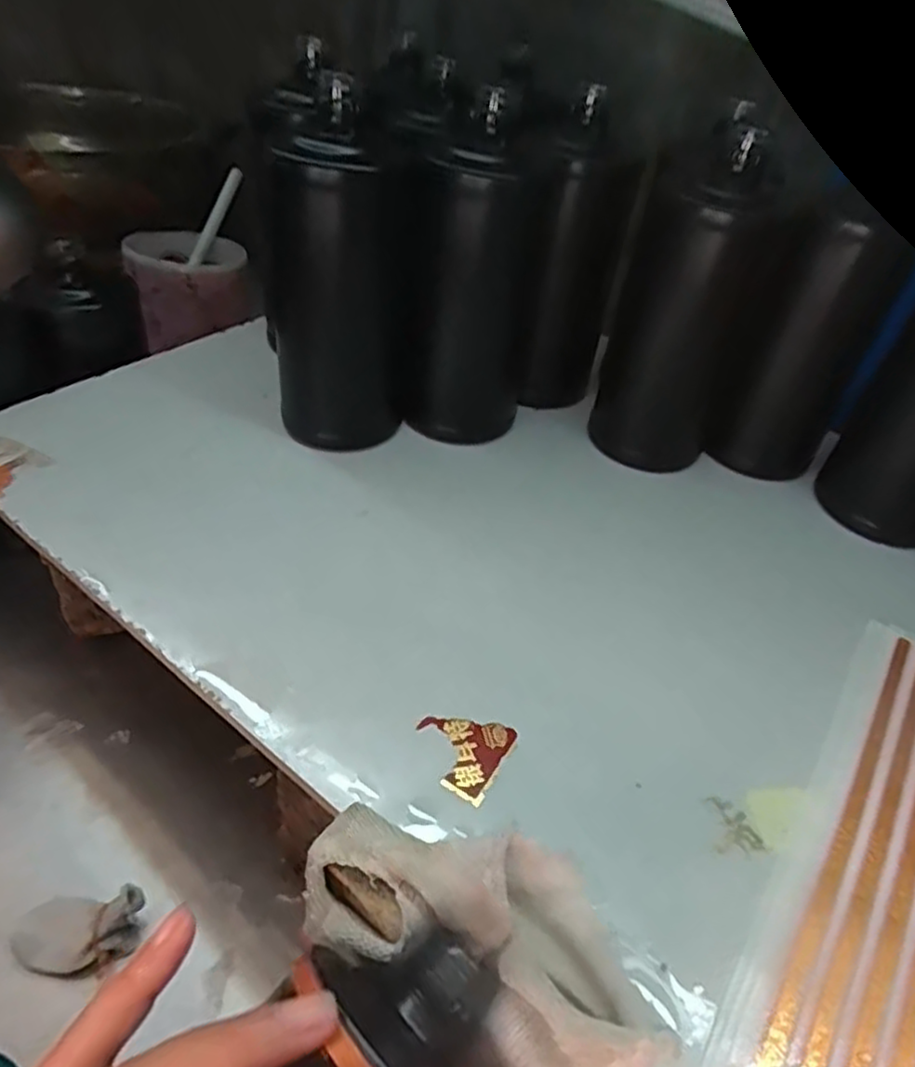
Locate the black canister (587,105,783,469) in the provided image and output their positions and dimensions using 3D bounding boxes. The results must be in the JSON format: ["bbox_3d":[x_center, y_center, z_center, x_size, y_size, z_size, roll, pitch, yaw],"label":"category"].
[{"bbox_3d":[0.133,-0.138,0.433,0.064,0.185,0.073,1,43,-9],"label":"black canister"}]

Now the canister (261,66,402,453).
[{"bbox_3d":[-0.076,-0.138,0.403,0.070,0.199,0.070,-6,44,-16],"label":"canister"}]

